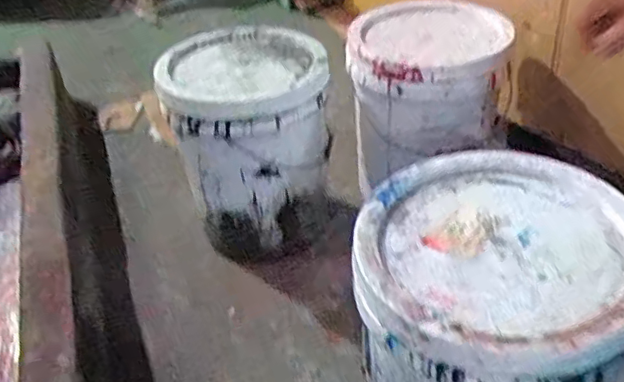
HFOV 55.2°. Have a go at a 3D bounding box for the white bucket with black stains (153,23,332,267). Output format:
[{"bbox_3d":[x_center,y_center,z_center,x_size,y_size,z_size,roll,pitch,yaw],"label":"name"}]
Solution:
[{"bbox_3d":[-0.115,-0.102,1.146,0.276,0.338,0.306,-2,37,4],"label":"white bucket with black stains"}]

